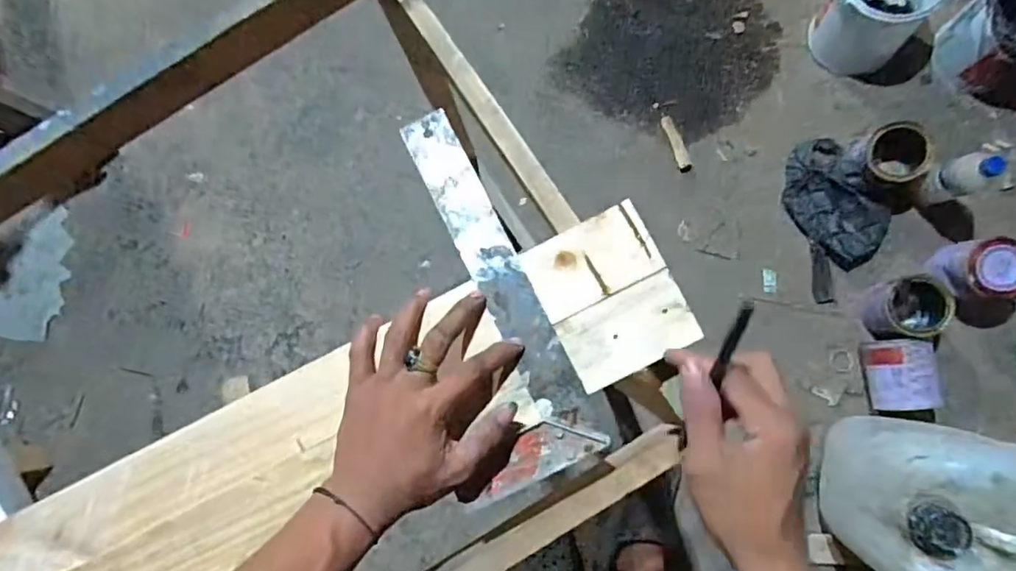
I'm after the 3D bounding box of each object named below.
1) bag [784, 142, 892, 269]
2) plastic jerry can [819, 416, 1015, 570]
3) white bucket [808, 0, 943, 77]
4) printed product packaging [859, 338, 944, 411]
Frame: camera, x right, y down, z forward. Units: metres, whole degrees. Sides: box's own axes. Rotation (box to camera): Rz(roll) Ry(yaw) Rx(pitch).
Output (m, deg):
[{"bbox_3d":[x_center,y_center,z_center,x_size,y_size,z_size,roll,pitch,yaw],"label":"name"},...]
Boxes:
[{"bbox_3d":[0.656,-0.167,1.189,0.155,0.058,0.267,-30,82,2],"label":"bag"},{"bbox_3d":[0.682,0.347,0.924,0.247,0.377,0.238,4,84,6],"label":"plastic jerry can"},{"bbox_3d":[0.725,-0.559,1.165,0.193,0.175,0.195,42,89,9],"label":"white bucket"},{"bbox_3d":[0.737,0.167,1.093,0.096,0.091,0.136,-7,83,5],"label":"printed product packaging"}]

